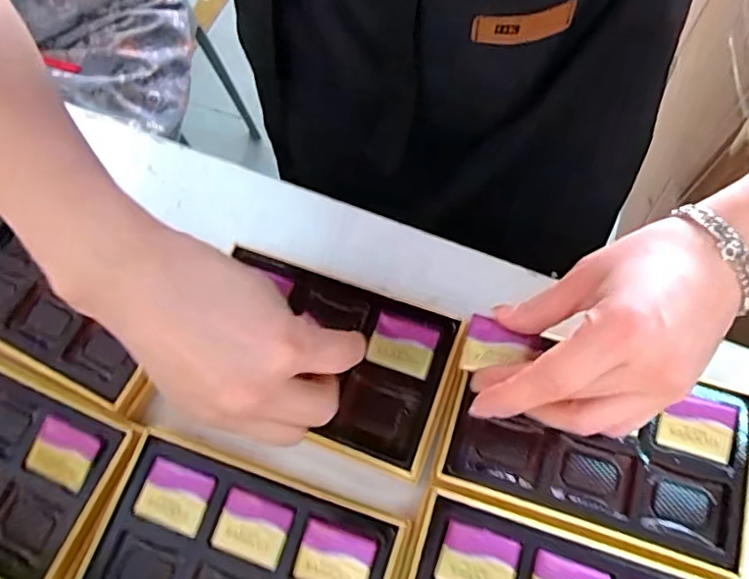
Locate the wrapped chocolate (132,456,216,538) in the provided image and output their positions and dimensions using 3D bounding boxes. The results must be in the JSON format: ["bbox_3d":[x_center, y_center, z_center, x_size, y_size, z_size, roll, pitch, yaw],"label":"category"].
[{"bbox_3d":[-0.115,0.119,0.318,0.039,0.006,0.033,17,72,10],"label":"wrapped chocolate"}]

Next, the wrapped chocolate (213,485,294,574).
[{"bbox_3d":[-0.068,0.132,0.308,0.040,0.004,0.033,16,71,10],"label":"wrapped chocolate"}]

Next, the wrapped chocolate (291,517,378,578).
[{"bbox_3d":[-0.022,0.145,0.297,0.040,0.004,0.031,15,71,10],"label":"wrapped chocolate"}]

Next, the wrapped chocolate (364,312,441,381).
[{"bbox_3d":[0.017,0.034,0.341,0.039,0.004,0.032,18,72,11],"label":"wrapped chocolate"}]

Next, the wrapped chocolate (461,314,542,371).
[{"bbox_3d":[0.068,0.032,0.301,0.038,0.008,0.029,15,95,7],"label":"wrapped chocolate"}]

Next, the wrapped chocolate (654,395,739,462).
[{"bbox_3d":[0.181,0.076,0.313,0.038,0.005,0.033,18,72,11],"label":"wrapped chocolate"}]

